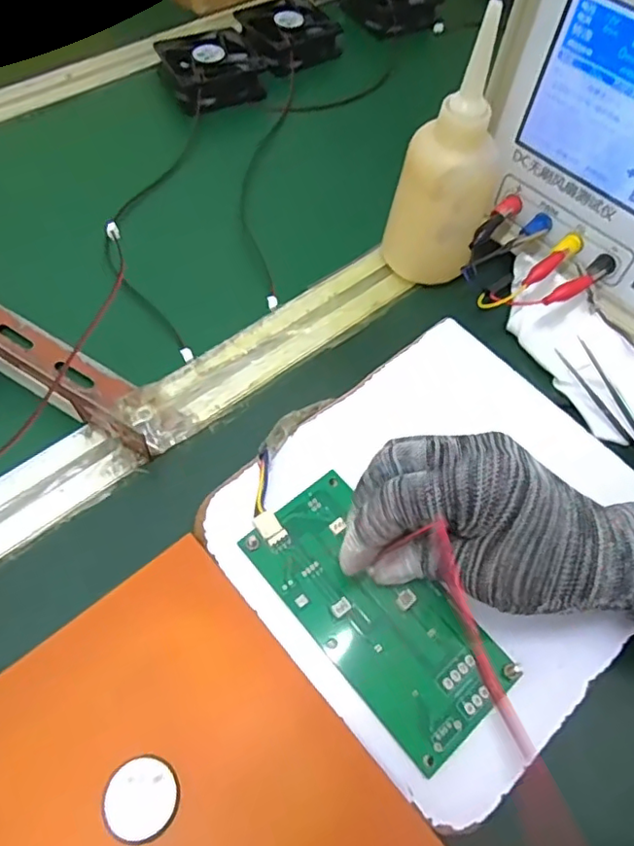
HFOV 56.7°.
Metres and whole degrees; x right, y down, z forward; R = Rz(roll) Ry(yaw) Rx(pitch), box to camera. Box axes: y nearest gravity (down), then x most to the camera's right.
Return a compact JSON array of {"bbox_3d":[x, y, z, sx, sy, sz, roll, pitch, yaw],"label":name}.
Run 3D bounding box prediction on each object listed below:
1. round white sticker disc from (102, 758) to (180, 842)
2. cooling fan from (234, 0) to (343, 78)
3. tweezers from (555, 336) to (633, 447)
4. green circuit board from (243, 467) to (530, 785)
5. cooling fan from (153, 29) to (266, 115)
[{"bbox_3d":[-0.071,0.151,0.237,0.028,0.004,0.028,0,55,0],"label":"round white sticker disc"},{"bbox_3d":[-0.025,-0.376,0.567,0.088,0.023,0.090,-20,58,-14],"label":"cooling fan"},{"bbox_3d":[0.188,-0.002,0.356,0.018,0.011,0.120,-21,58,-14],"label":"tweezers"},{"bbox_3d":[0.028,0.088,0.285,0.064,0.007,0.134,-37,70,-23],"label":"green circuit board"},{"bbox_3d":[-0.093,-0.316,0.524,0.082,0.025,0.082,-21,58,-15],"label":"cooling fan"}]

